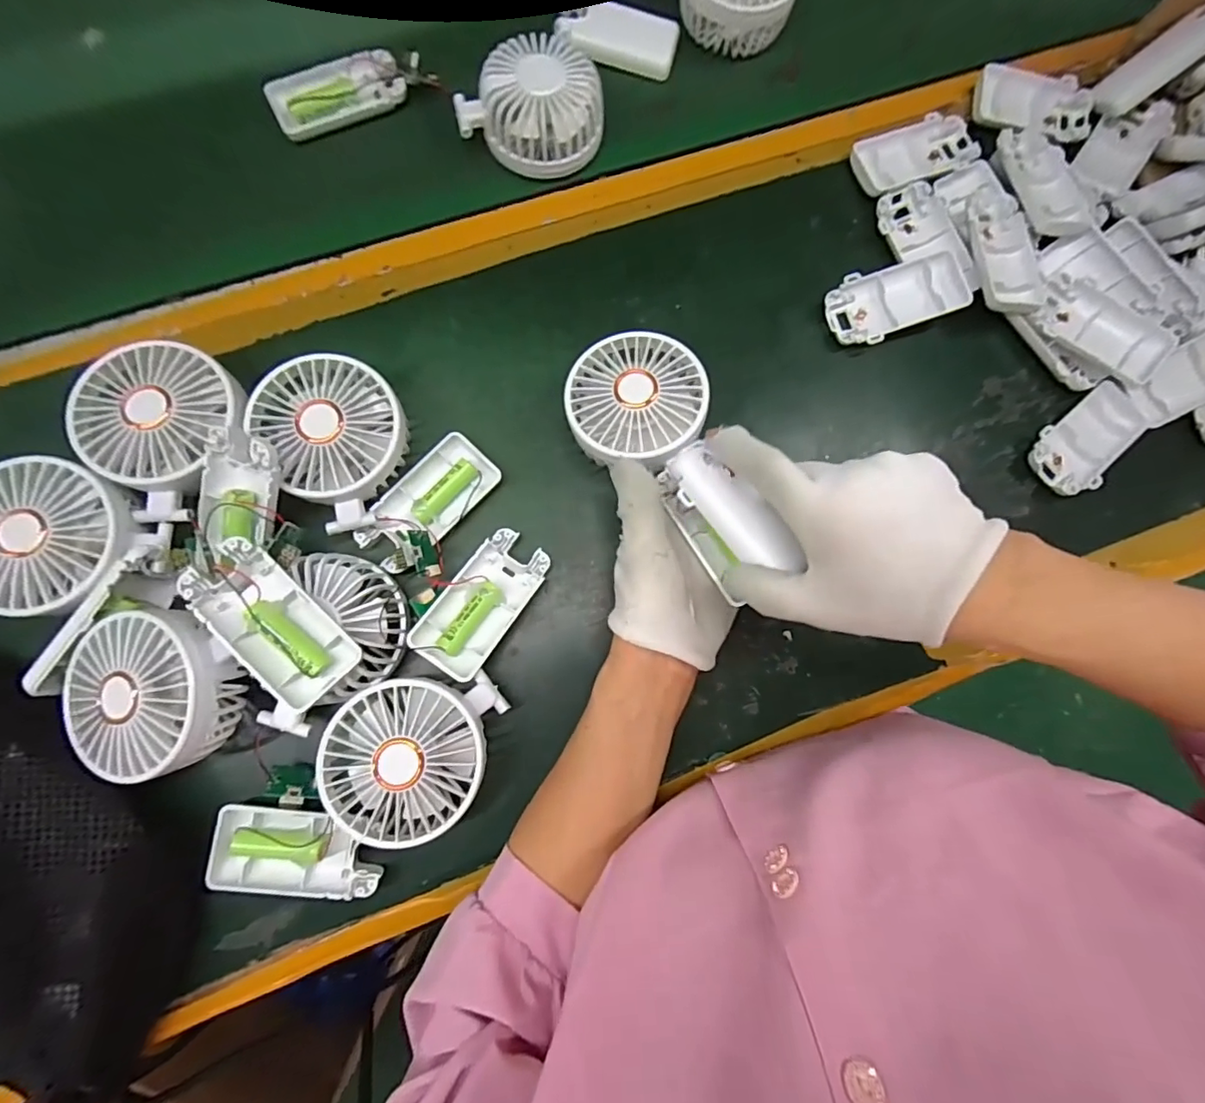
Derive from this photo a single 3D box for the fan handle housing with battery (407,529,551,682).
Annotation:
[{"bbox_3d":[-0.075,0.032,0.335,0.045,0.017,0.094,34,64,1],"label":"fan handle housing with battery"}]

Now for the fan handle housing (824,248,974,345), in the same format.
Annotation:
[{"bbox_3d":[0.216,-0.186,0.397,0.096,0.022,0.049,-18,81,-7],"label":"fan handle housing"}]

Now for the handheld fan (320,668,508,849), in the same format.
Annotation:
[{"bbox_3d":[-0.108,0.118,0.315,0.096,0.045,0.088,2,81,-4],"label":"handheld fan"}]

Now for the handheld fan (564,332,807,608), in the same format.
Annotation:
[{"bbox_3d":[0.044,-0.055,0.325,0.084,0.048,0.176,-28,70,-7],"label":"handheld fan"}]

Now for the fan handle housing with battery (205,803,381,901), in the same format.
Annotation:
[{"bbox_3d":[-0.176,0.174,0.313,0.091,0.020,0.047,4,79,-3],"label":"fan handle housing with battery"}]

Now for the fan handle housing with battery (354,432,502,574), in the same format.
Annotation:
[{"bbox_3d":[-0.111,-0.030,0.349,0.045,0.016,0.094,42,80,4],"label":"fan handle housing with battery"}]

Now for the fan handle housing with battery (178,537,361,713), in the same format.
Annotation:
[{"bbox_3d":[-0.176,0.039,0.290,0.090,0.026,0.045,43,80,5],"label":"fan handle housing with battery"}]

